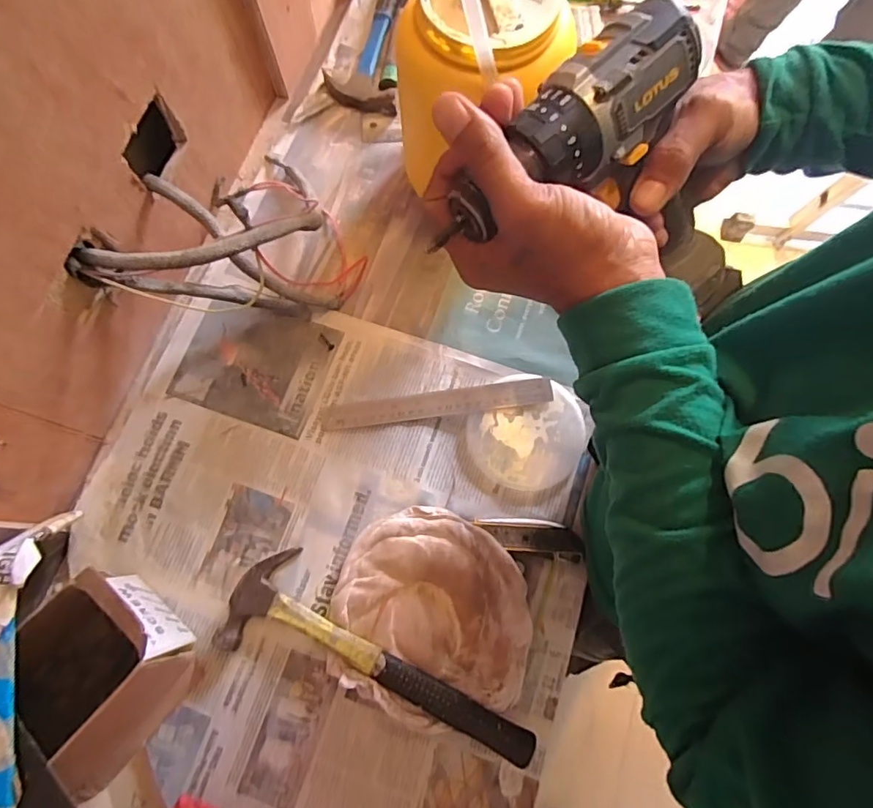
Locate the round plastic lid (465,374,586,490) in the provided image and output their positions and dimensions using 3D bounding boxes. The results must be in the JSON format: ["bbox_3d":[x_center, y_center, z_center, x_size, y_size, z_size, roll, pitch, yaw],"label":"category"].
[{"bbox_3d":[0.096,0.029,0.546,0.111,0.004,0.120,40,78,11],"label":"round plastic lid"}]

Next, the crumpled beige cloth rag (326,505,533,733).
[{"bbox_3d":[-0.003,0.195,0.495,0.185,0.032,0.175,25,76,8],"label":"crumpled beige cloth rag"}]

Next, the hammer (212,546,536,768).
[{"bbox_3d":[-0.049,0.219,0.486,0.297,0.035,0.101,17,75,6],"label":"hammer"}]

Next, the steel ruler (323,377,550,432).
[{"bbox_3d":[0.000,-0.001,0.560,0.239,0.004,0.028,-7,70,2],"label":"steel ruler"}]

